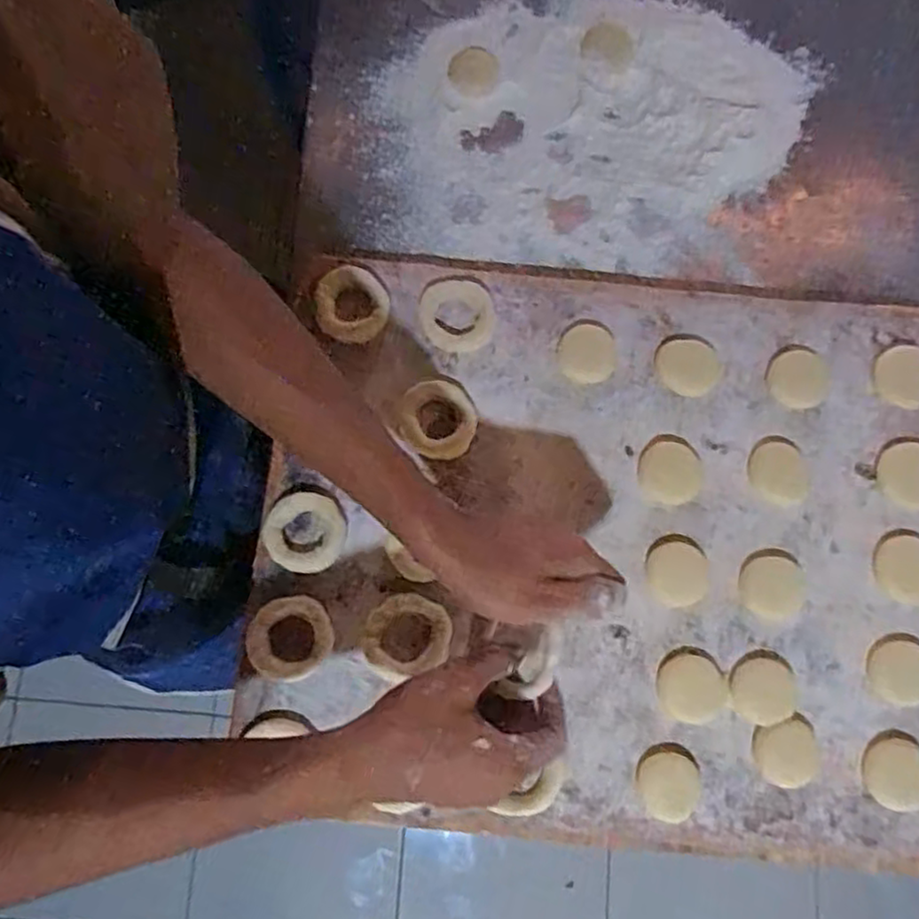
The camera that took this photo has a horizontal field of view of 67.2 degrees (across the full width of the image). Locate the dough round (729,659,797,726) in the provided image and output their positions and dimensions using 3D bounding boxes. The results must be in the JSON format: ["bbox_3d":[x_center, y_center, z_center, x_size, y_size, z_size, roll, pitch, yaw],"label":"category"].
[{"bbox_3d":[0.216,0.164,0.489,0.047,0.004,0.044,0,80,0],"label":"dough round"}]

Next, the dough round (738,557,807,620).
[{"bbox_3d":[0.228,0.094,0.503,0.047,0.004,0.043,0,80,0],"label":"dough round"}]

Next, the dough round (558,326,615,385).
[{"bbox_3d":[0.099,-0.081,0.537,0.044,0.004,0.047,14,80,2],"label":"dough round"}]

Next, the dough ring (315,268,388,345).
[{"bbox_3d":[-0.084,-0.121,0.542,0.058,0.009,0.059,0,80,0],"label":"dough ring"}]

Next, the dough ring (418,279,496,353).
[{"bbox_3d":[-0.002,-0.114,0.547,0.060,0.007,0.059,0,80,0],"label":"dough ring"}]

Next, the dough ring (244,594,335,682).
[{"bbox_3d":[-0.121,0.127,0.492,0.058,0.007,0.062,0,80,0],"label":"dough ring"}]

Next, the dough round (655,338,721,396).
[{"bbox_3d":[0.178,-0.071,0.536,0.049,0.004,0.043,3,80,1],"label":"dough round"}]

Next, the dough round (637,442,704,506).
[{"bbox_3d":[0.159,0.011,0.520,0.046,0.004,0.046,0,80,0],"label":"dough round"}]

